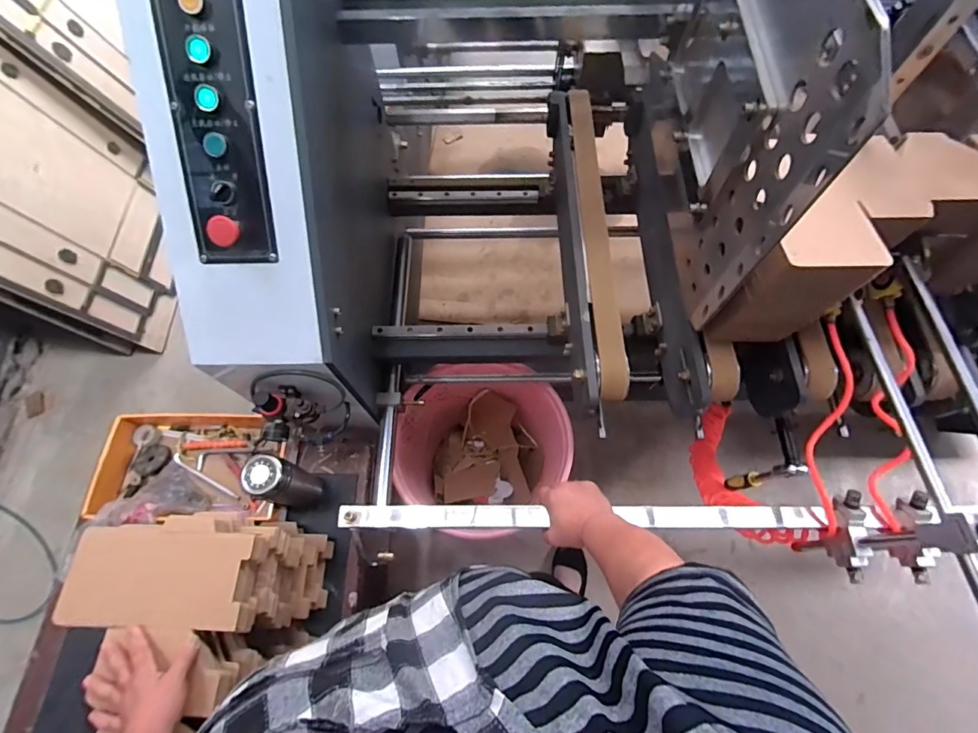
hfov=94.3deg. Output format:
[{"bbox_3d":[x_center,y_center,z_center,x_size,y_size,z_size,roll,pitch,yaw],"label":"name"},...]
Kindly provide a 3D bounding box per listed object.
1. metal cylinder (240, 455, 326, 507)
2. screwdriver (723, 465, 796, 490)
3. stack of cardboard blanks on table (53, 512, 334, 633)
[{"bbox_3d":[-0.389,0.220,0.874,0.087,0.191,0.075,14,68,7],"label":"metal cylinder"},{"bbox_3d":[0.523,0.213,0.878,0.027,0.234,0.029,-17,68,-6],"label":"screwdriver"},{"bbox_3d":[-0.456,0.329,0.759,0.301,0.276,0.156,2,67,2],"label":"stack of cardboard blanks on table"}]

